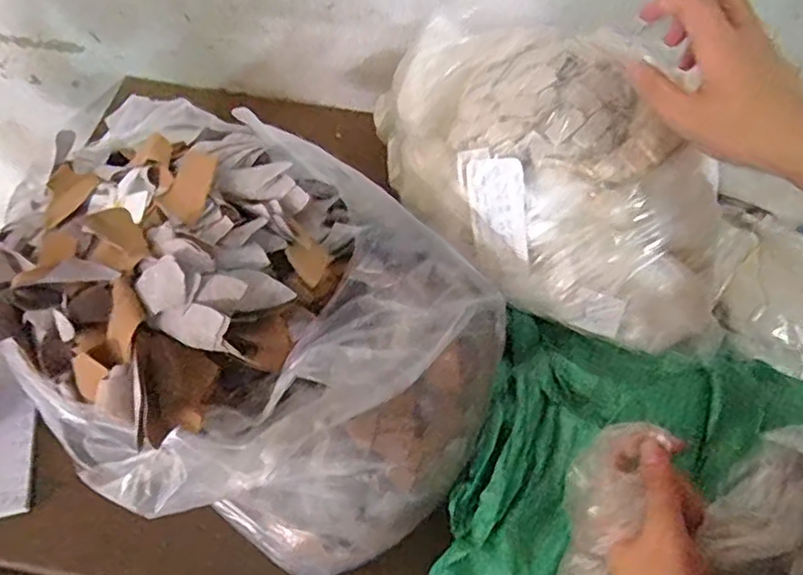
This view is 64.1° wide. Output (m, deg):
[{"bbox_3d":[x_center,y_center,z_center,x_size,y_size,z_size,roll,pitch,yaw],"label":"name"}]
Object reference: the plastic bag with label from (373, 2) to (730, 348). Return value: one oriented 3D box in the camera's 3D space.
[{"bbox_3d":[0.119,-0.124,0.553,0.168,0.148,0.366,-33,63,-24],"label":"plastic bag with label"}]

